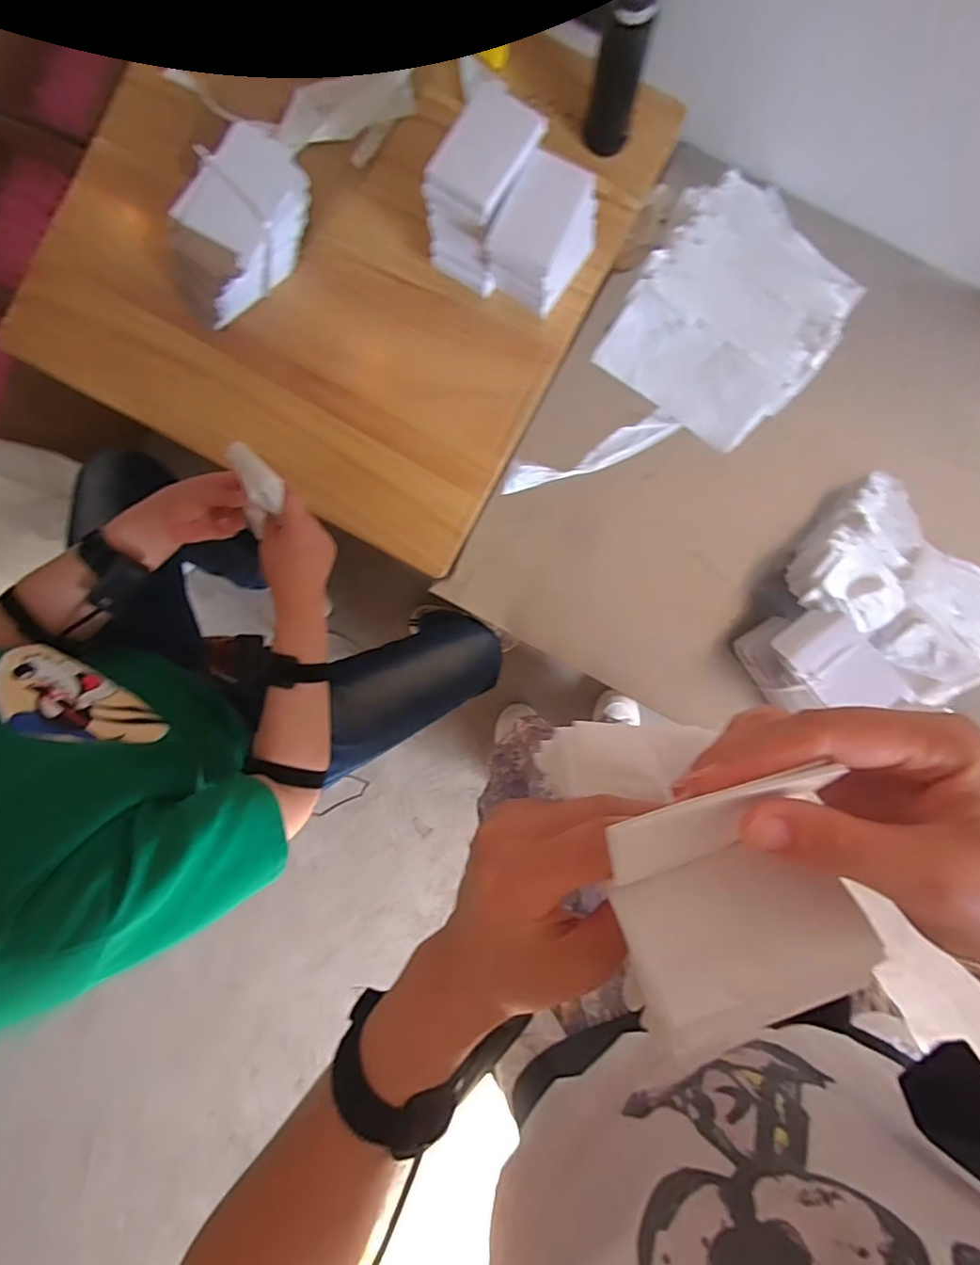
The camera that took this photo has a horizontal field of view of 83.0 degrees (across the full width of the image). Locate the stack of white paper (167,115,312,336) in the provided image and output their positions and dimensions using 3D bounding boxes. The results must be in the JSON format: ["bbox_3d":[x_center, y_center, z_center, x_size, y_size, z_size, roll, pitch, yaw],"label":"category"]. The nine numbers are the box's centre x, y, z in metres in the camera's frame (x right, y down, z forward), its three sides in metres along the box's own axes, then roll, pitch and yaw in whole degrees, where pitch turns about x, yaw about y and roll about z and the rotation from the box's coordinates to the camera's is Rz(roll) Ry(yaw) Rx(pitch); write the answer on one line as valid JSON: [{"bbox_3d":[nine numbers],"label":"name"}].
[{"bbox_3d":[-0.344,-0.548,0.760,0.120,0.100,0.227,42,89,0],"label":"stack of white paper"}]

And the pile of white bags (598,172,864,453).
[{"bbox_3d":[0.369,-0.485,0.827,0.283,0.067,0.337,32,89,0],"label":"pile of white bags"}]

